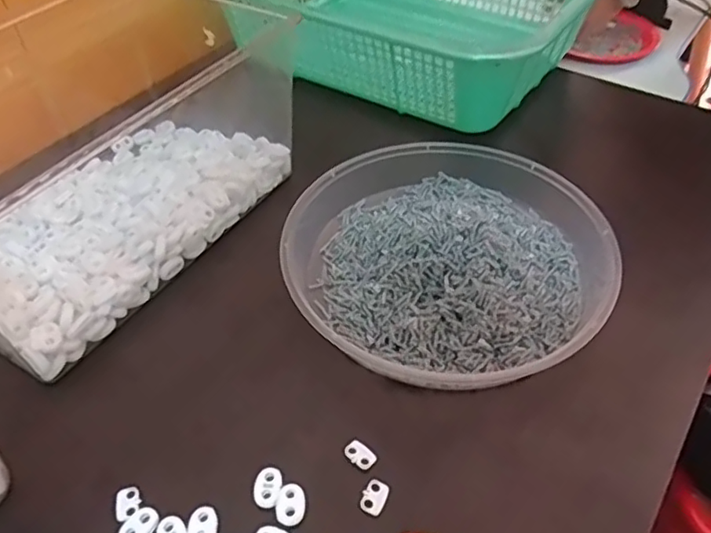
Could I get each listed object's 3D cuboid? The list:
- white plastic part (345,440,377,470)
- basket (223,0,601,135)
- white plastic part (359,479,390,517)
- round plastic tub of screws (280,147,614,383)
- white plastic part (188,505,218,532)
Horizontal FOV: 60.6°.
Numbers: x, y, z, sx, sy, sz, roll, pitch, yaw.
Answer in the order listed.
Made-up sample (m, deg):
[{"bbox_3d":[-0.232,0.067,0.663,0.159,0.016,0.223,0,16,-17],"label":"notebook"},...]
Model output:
[{"bbox_3d":[0.003,0.111,0.361,0.019,0.004,0.012,34,57,30],"label":"white plastic part"},{"bbox_3d":[0.046,-0.287,0.664,0.353,0.096,0.298,23,51,22],"label":"basket"},{"bbox_3d":[0.011,0.130,0.343,0.014,0.004,0.019,17,50,19],"label":"white plastic part"},{"bbox_3d":[0.063,-0.017,0.447,0.225,0.041,0.226,-2,46,2],"label":"round plastic tub of screws"},{"bbox_3d":[-0.084,0.142,0.332,0.015,0.004,0.022,-8,47,-4],"label":"white plastic part"}]

